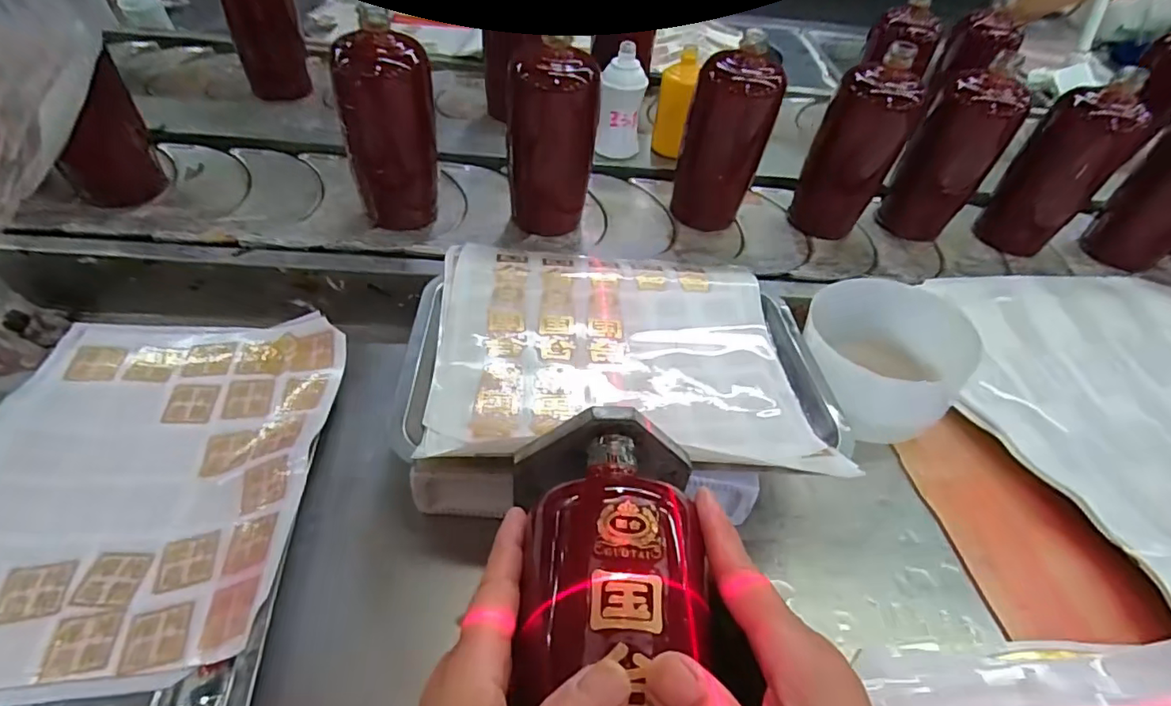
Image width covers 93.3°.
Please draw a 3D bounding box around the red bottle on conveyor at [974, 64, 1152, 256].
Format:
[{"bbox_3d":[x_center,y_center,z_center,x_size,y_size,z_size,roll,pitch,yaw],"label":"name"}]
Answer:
[{"bbox_3d":[0.517,-0.200,0.600,0.083,0.174,0.075,36,52,24],"label":"red bottle on conveyor"}]

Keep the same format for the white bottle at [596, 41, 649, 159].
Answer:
[{"bbox_3d":[0.041,-0.287,0.647,0.053,0.116,0.040,5,47,-3],"label":"white bottle"}]

